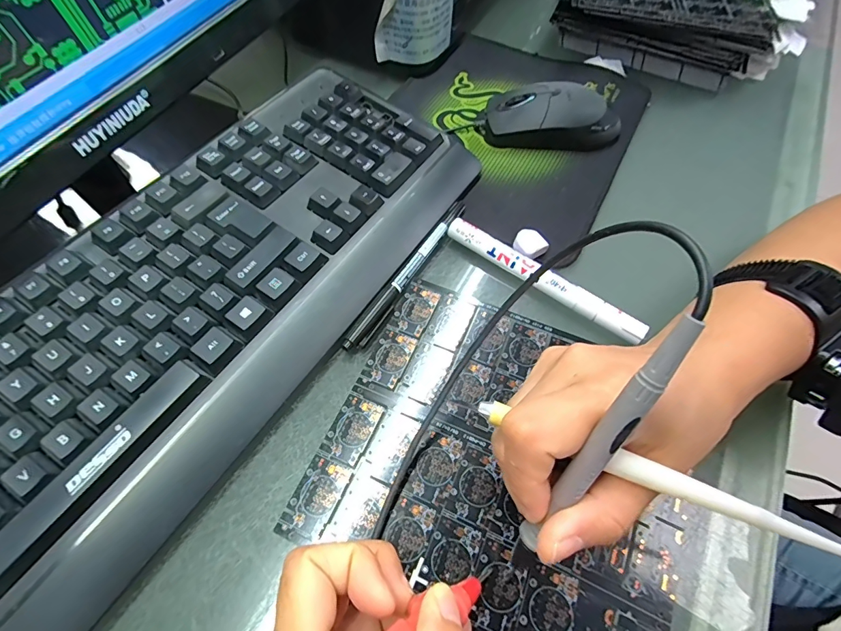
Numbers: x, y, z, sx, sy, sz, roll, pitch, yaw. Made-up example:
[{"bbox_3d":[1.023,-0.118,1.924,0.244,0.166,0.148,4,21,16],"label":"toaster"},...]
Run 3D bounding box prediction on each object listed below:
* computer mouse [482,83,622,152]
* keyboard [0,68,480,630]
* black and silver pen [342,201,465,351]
[{"bbox_3d":[0.112,-0.165,0.353,0.115,0.037,0.058,12,60,6],"label":"computer mouse"},{"bbox_3d":[-0.136,-0.003,0.249,0.153,0.043,0.424,30,63,16],"label":"keyboard"},{"bbox_3d":[-0.005,-0.031,0.286,0.010,0.009,0.140,29,63,15],"label":"black and silver pen"}]

